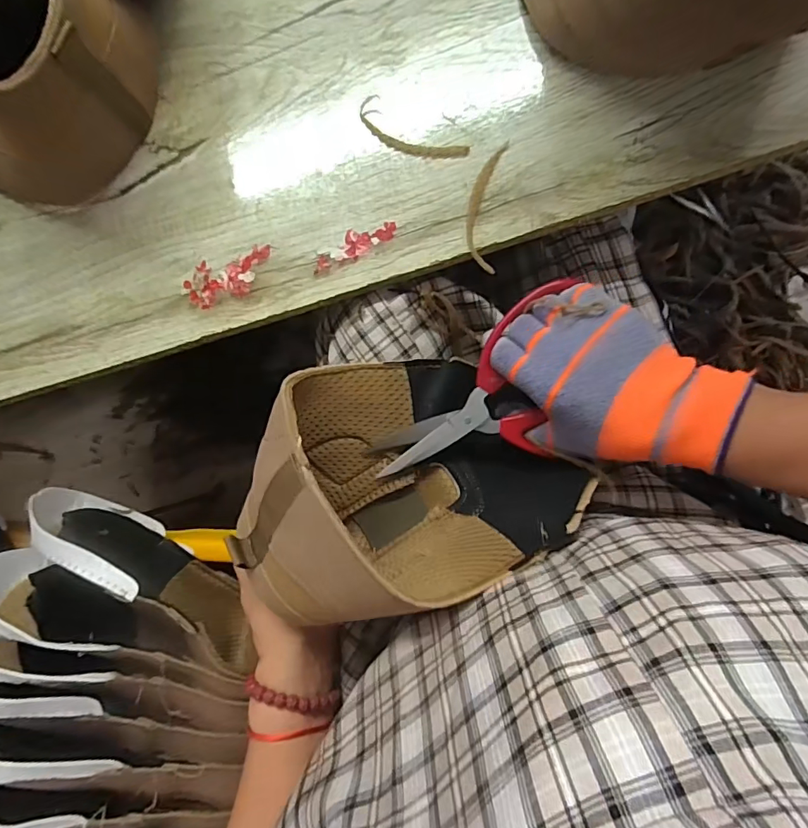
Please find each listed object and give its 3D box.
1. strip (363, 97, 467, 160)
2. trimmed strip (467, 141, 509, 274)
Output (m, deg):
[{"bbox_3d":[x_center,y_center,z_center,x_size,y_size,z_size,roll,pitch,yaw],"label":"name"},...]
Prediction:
[{"bbox_3d":[0.004,-0.200,0.353,0.085,0.004,0.027,33,93,7],"label":"strip"},{"bbox_3d":[0.057,-0.146,0.348,0.023,0.005,0.093,6,90,7],"label":"trimmed strip"}]

